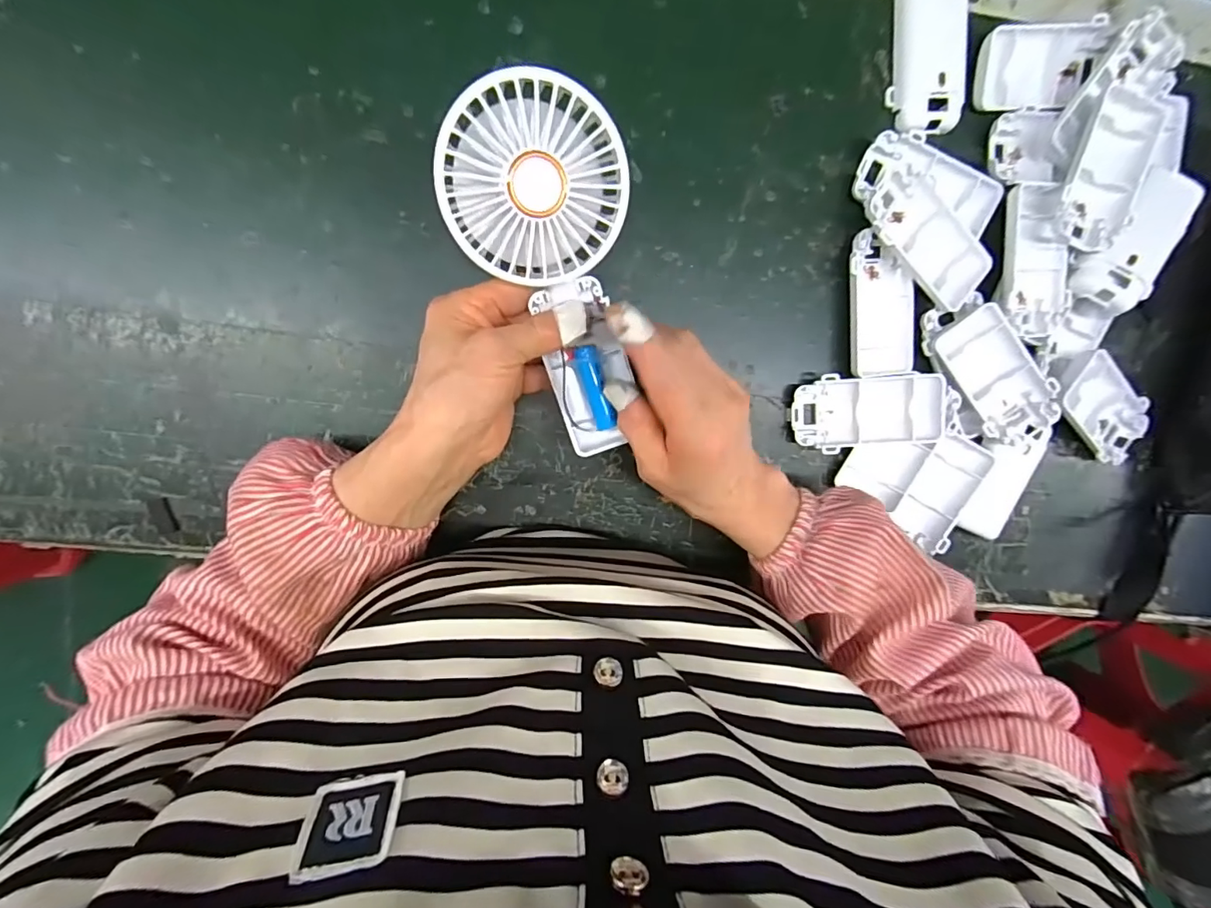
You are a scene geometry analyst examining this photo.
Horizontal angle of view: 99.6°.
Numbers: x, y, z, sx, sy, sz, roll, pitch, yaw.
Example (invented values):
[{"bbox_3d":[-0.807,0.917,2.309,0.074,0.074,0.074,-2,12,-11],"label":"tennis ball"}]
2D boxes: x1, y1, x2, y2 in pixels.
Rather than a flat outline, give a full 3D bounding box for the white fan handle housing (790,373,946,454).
[{"bbox_3d":[0.178,-0.028,0.344,0.098,0.020,0.049,-1,98,-5],"label":"white fan handle housing"}]

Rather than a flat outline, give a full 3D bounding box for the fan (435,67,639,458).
[{"bbox_3d":[-0.023,-0.084,0.260,0.081,0.029,0.175,-15,122,-3],"label":"fan"}]

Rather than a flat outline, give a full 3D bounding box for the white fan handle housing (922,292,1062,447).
[{"bbox_3d":[0.260,-0.052,0.341,0.050,0.014,0.113,-39,100,1],"label":"white fan handle housing"}]

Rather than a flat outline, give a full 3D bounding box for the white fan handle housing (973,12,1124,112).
[{"bbox_3d":[0.276,-0.245,0.326,0.083,0.016,0.045,-9,99,-4],"label":"white fan handle housing"}]

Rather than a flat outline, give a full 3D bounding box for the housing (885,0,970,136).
[{"bbox_3d":[0.203,-0.251,0.317,0.045,0.013,0.097,-2,98,-5],"label":"housing"}]

